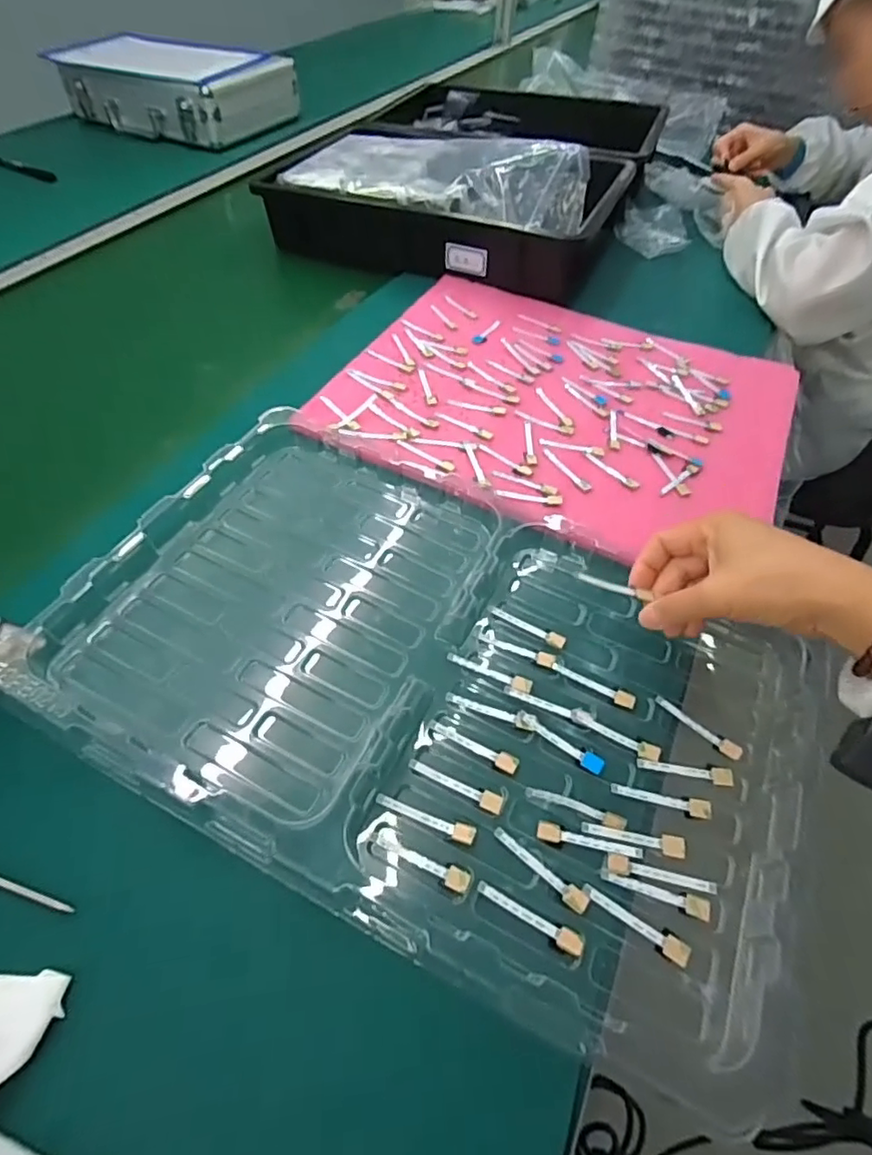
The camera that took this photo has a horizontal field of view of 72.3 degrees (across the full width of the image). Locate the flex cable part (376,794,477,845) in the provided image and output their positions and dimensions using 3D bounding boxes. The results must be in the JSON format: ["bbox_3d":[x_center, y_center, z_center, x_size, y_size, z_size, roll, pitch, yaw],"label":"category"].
[{"bbox_3d":[-0.005,0.137,0.343,0.059,0.004,0.010,22,53,3],"label":"flex cable part"}]

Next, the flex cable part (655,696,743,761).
[{"bbox_3d":[0.173,0.099,0.395,0.059,0.004,0.012,32,57,19],"label":"flex cable part"}]

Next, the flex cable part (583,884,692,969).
[{"bbox_3d":[0.109,0.185,0.322,0.059,0.004,0.012,34,58,20],"label":"flex cable part"}]

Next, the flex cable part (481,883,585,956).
[{"bbox_3d":[0.050,0.182,0.319,0.060,0.004,0.011,23,55,13],"label":"flex cable part"}]

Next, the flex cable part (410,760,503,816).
[{"bbox_3d":[0.013,0.124,0.359,0.059,0.004,0.011,24,55,14],"label":"flex cable part"}]

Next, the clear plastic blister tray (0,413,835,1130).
[{"bbox_3d":[-0.004,0.057,0.395,0.475,0.032,0.299,23,55,13],"label":"clear plastic blister tray"}]

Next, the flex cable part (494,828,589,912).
[{"bbox_3d":[0.058,0.162,0.334,0.061,0.004,0.011,34,58,20],"label":"flex cable part"}]

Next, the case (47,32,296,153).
[{"bbox_3d":[-0.447,-0.863,1.045,0.332,0.089,0.224,20,53,11],"label":"case"}]

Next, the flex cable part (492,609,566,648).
[{"bbox_3d":[0.067,0.036,0.431,0.057,0.005,0.011,20,54,11],"label":"flex cable part"}]

